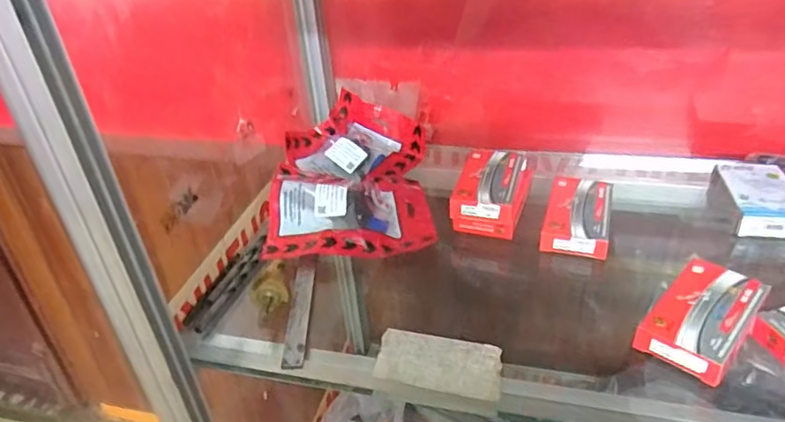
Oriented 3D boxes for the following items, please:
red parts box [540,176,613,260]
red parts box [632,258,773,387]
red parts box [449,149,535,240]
[{"bbox_3d":[0.172,0.004,0.522,0.056,0.023,0.096,7,35,18],"label":"red parts box"},{"bbox_3d":[0.225,0.075,0.405,0.057,0.018,0.103,24,43,37],"label":"red parts box"},{"bbox_3d":[0.097,-0.018,0.548,0.061,0.043,0.094,8,35,19],"label":"red parts box"}]

